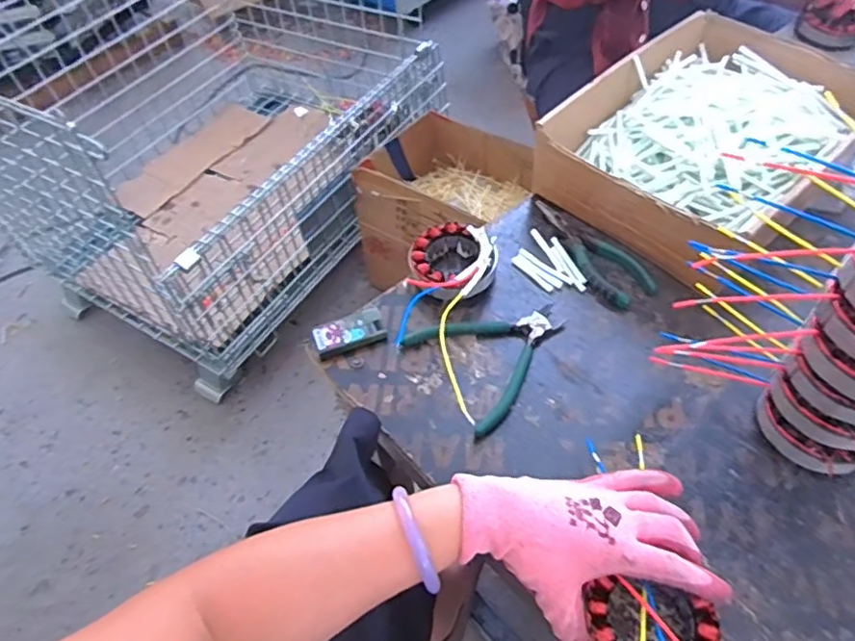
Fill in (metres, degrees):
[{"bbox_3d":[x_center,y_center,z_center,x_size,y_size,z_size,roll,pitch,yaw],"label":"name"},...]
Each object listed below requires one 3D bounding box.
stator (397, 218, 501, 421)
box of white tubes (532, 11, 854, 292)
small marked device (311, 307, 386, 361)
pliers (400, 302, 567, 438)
[{"bbox_3d":[0.015,-0.019,0.574,0.086,0.064,0.211,5,53,9],"label":"stator"},{"bbox_3d":[0.306,-0.205,0.669,0.323,0.080,0.225,-37,58,-22],"label":"box of white tubes"},{"bbox_3d":[-0.075,0.014,0.585,0.068,0.020,0.034,-22,54,-12],"label":"small marked device"},{"bbox_3d":[0.067,0.026,0.566,0.137,0.010,0.120,-29,55,-17],"label":"pliers"}]

